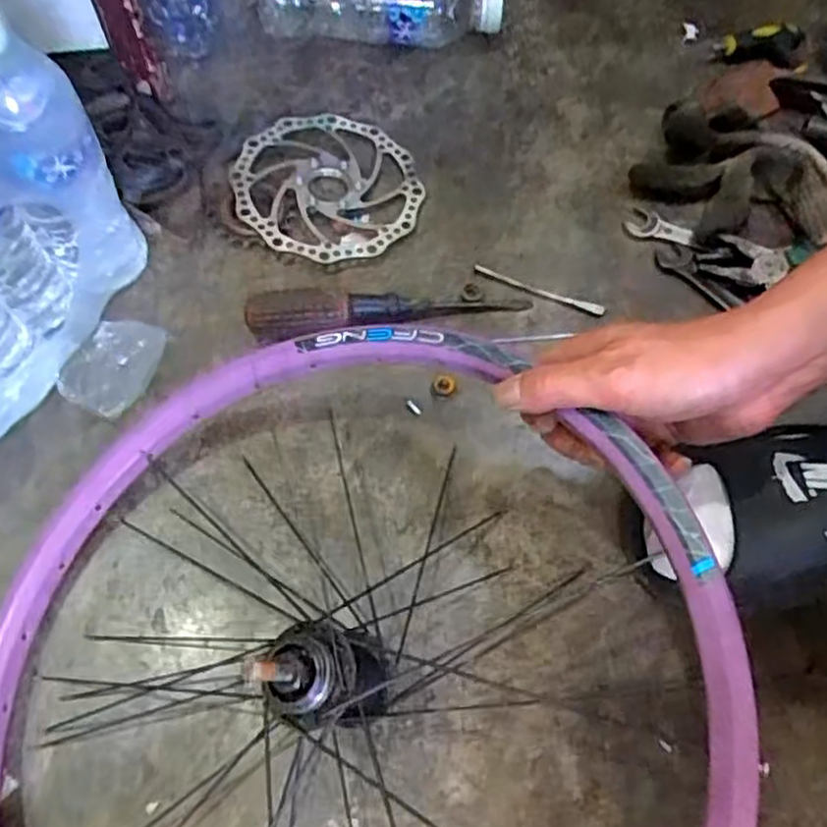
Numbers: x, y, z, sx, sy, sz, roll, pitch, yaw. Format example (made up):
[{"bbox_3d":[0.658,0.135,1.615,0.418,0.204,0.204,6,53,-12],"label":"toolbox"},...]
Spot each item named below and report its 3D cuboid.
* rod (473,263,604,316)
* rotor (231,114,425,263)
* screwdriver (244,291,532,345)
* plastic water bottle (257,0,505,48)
[{"bbox_3d":[0.098,-0.097,0.574,0.105,0.008,0.010,19,67,6],"label":"rod"},{"bbox_3d":[-0.068,-0.188,0.600,0.149,0.010,0.150,11,63,-2],"label":"rotor"},{"bbox_3d":[-0.017,-0.079,0.547,0.207,0.036,0.030,-5,66,-5],"label":"screwdriver"},{"bbox_3d":[-0.031,-0.366,0.656,0.220,0.063,0.053,6,66,0],"label":"plastic water bottle"}]

